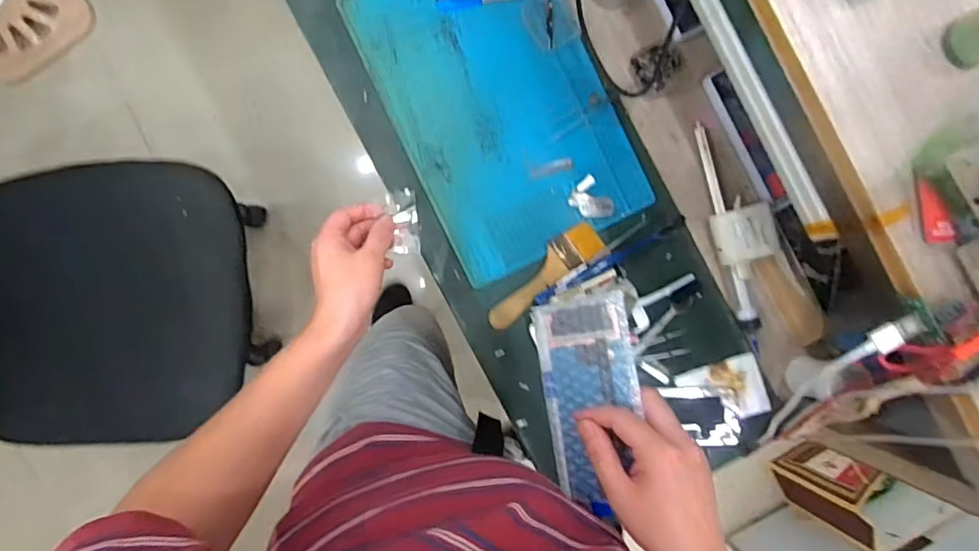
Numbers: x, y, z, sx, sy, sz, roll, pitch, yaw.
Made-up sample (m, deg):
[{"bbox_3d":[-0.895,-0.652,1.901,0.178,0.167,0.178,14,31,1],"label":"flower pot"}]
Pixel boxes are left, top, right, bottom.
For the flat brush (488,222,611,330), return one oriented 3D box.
[{"bbox_3d":[0.064,0.000,0.653,0.165,0.016,0.048,-37,92,-3],"label":"flat brush"}]

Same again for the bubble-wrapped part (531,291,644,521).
[{"bbox_3d":[0.085,0.107,0.459,0.010,0.093,0.176,-1,78,-44],"label":"bubble-wrapped part"}]

